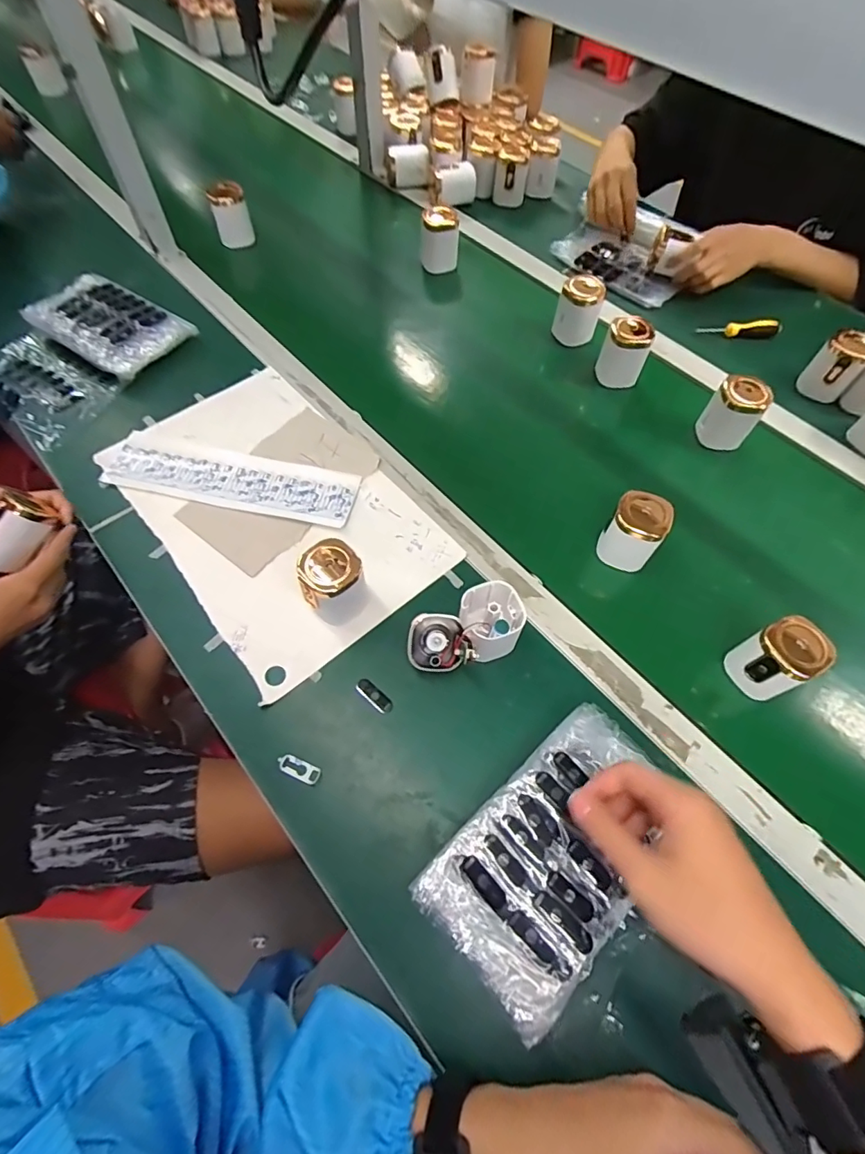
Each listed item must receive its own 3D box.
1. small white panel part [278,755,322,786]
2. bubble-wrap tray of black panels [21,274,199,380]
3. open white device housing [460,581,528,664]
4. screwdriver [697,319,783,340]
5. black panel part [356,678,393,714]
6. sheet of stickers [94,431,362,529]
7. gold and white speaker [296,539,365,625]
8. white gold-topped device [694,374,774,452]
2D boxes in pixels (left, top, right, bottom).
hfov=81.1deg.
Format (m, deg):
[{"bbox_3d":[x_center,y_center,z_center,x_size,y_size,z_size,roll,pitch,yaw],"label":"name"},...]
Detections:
[{"bbox_3d":[-0.119,0.172,0.452,0.041,0.005,0.015,21,63,9],"label":"small white panel part"},{"bbox_3d":[-0.435,-0.345,0.682,0.193,0.023,0.132,32,60,9],"label":"bubble-wrap tray of black panels"},{"bbox_3d":[0.056,0.044,0.489,0.060,0.066,0.060,1,62,-1],"label":"open white device housing"},{"bbox_3d":[0.461,-0.373,0.755,0.112,0.030,0.020,9,61,5],"label":"screwdriver"},{"bbox_3d":[-0.056,0.114,0.487,0.042,0.004,0.015,38,67,17],"label":"black panel part"},{"bbox_3d":[-0.246,-0.119,0.605,0.317,0.006,0.081,12,62,4],"label":"sheet of stickers"},{"bbox_3d":[-0.098,0.005,0.501,0.059,0.077,0.059,-18,64,-11],"label":"gold and white speaker"},{"bbox_3d":[0.374,-0.203,0.630,0.061,0.074,0.049,36,67,16],"label":"white gold-topped device"}]

